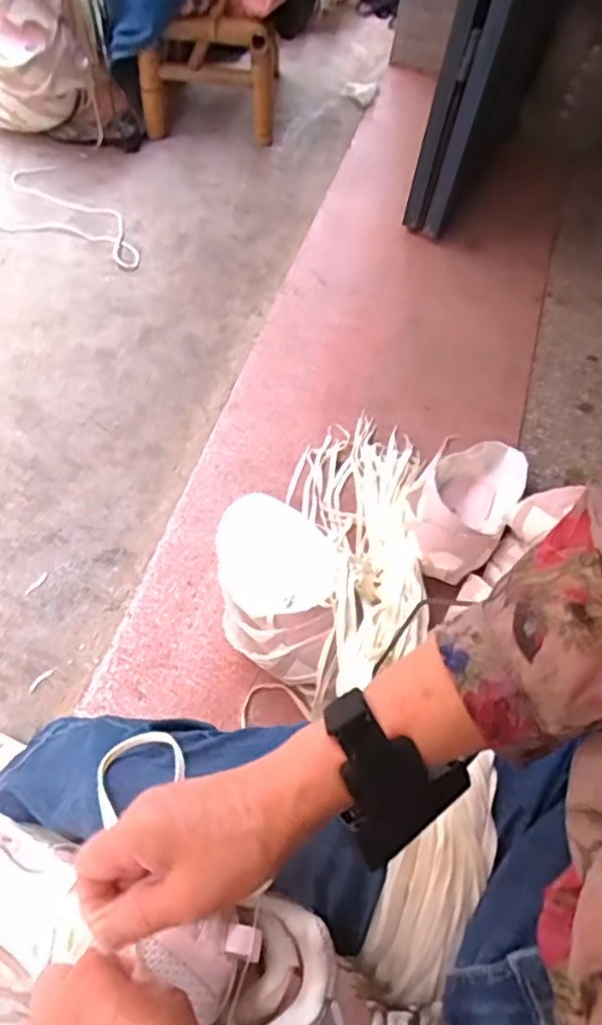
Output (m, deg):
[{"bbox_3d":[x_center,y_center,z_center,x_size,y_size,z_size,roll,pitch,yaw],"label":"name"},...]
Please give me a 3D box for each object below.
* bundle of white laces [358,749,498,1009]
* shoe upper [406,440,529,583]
[{"bbox_3d":[0.076,0.241,0.393,0.058,0.035,0.158,24,99,11],"label":"bundle of white laces"},{"bbox_3d":[0.265,-0.016,1.019,0.141,0.098,0.276,32,44,14],"label":"shoe upper"}]

